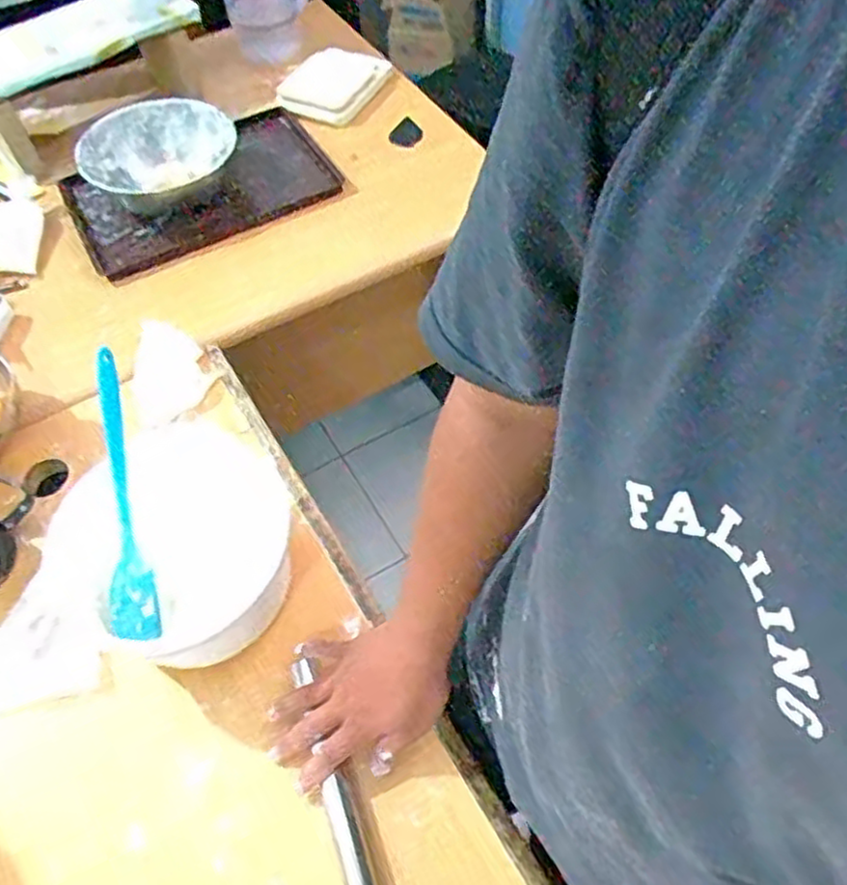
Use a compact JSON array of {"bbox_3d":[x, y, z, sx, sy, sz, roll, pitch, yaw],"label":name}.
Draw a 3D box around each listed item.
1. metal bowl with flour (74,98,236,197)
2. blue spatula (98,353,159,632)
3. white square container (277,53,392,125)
[{"bbox_3d":[-0.391,-0.433,1.066,0.197,0.061,0.185,-2,57,3],"label":"metal bowl with flour"},{"bbox_3d":[-0.287,0.049,0.679,0.042,0.046,0.272,-8,86,-1],"label":"blue spatula"},{"bbox_3d":[-0.147,-0.592,1.204,0.132,0.041,0.178,28,61,20],"label":"white square container"}]

